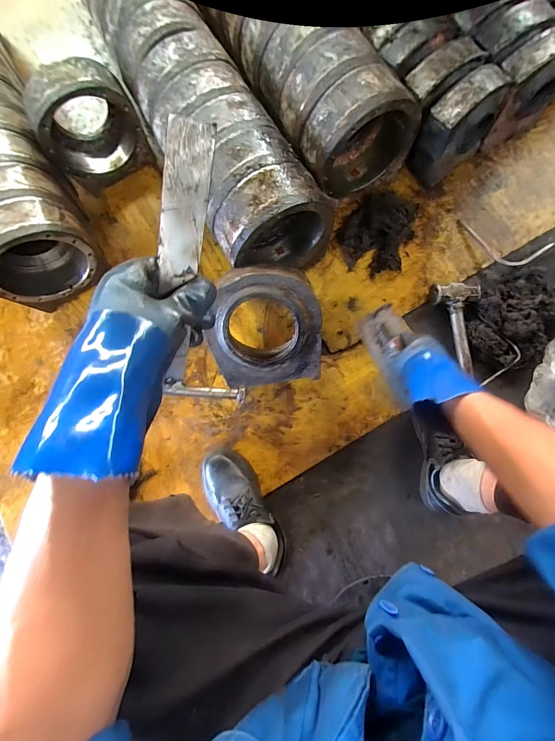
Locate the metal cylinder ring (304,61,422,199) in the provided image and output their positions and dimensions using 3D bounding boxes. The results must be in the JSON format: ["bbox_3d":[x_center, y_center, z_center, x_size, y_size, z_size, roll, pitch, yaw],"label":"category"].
[{"bbox_3d":[0.168,-0.484,0.710,0.225,0.222,0.105,-25,78,0],"label":"metal cylinder ring"}]

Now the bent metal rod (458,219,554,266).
[{"bbox_3d":[0.507,-0.287,0.767,0.200,0.030,0.073,25,85,8],"label":"bent metal rod"}]

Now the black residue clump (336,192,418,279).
[{"bbox_3d":[0.233,-0.328,0.796,0.166,0.044,0.192,22,82,9],"label":"black residue clump"}]

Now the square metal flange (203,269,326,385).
[{"bbox_3d":[-0.025,-0.080,0.672,0.217,0.056,0.238,-6,121,2],"label":"square metal flange"}]

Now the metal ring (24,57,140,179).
[{"bbox_3d":[-0.444,-0.577,0.793,0.221,0.206,0.107,-35,78,-2],"label":"metal ring"}]

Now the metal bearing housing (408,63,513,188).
[{"bbox_3d":[0.395,-0.530,0.746,0.157,0.189,0.088,-38,79,-2],"label":"metal bearing housing"}]

